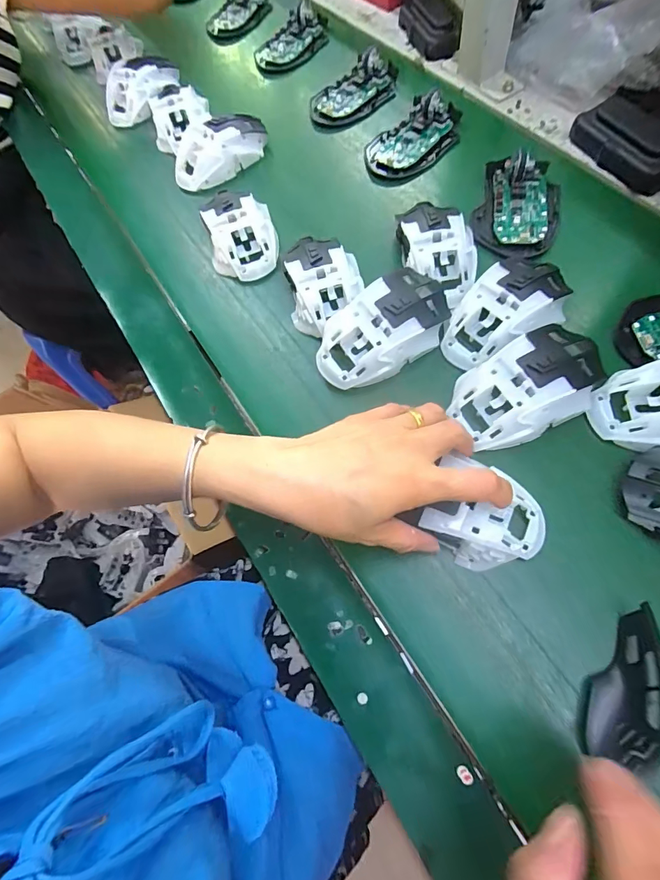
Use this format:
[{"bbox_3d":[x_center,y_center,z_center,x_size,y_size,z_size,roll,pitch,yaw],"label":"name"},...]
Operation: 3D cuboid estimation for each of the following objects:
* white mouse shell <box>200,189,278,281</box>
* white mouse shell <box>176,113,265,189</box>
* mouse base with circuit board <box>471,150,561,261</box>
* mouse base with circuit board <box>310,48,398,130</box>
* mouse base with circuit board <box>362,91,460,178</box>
[{"bbox_3d":[-0.086,-0.197,0.408,0.066,0.040,0.091,-13,72,-4],"label":"white mouse shell"},{"bbox_3d":[-0.119,-0.318,0.461,0.112,0.035,0.054,-27,73,-8],"label":"white mouse shell"},{"bbox_3d":[0.173,-0.212,0.379,0.071,0.020,0.106,17,73,6],"label":"mouse base with circuit board"},{"bbox_3d":[0.031,-0.404,0.482,0.112,0.026,0.070,-38,75,-11],"label":"mouse base with circuit board"},{"bbox_3d":[0.089,-0.318,0.438,0.109,0.028,0.072,-34,74,-10],"label":"mouse base with circuit board"}]

